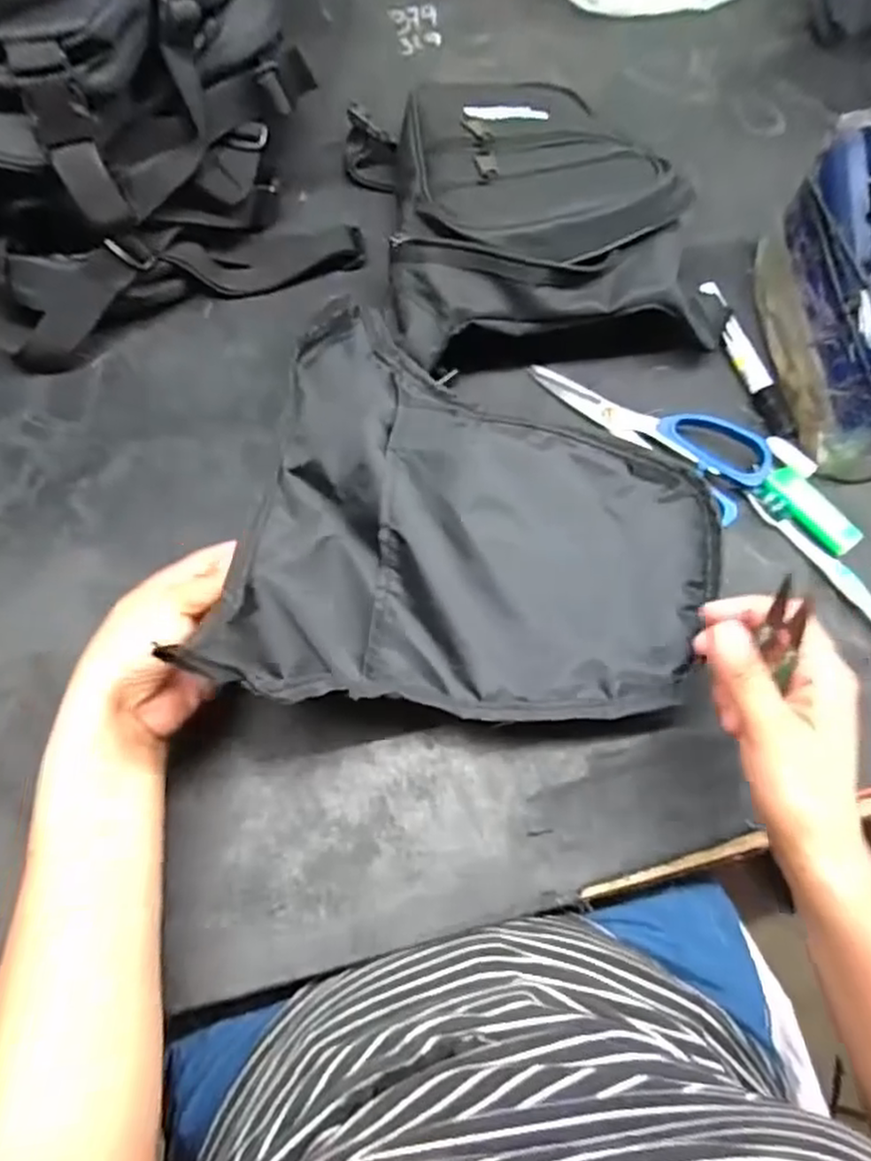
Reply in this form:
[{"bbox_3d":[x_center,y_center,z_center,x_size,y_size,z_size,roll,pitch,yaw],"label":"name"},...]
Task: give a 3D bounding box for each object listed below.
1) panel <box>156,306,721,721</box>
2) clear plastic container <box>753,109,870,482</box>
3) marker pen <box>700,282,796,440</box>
[{"bbox_3d":[0.027,-0.031,0.383,0.257,0.072,0.228,11,70,3],"label":"panel"},{"bbox_3d":[0.279,-0.186,0.457,0.072,0.115,0.209,0,69,0],"label":"clear plastic container"},{"bbox_3d":[0.227,-0.164,0.509,0.018,0.019,0.135,-17,71,-7],"label":"marker pen"}]

